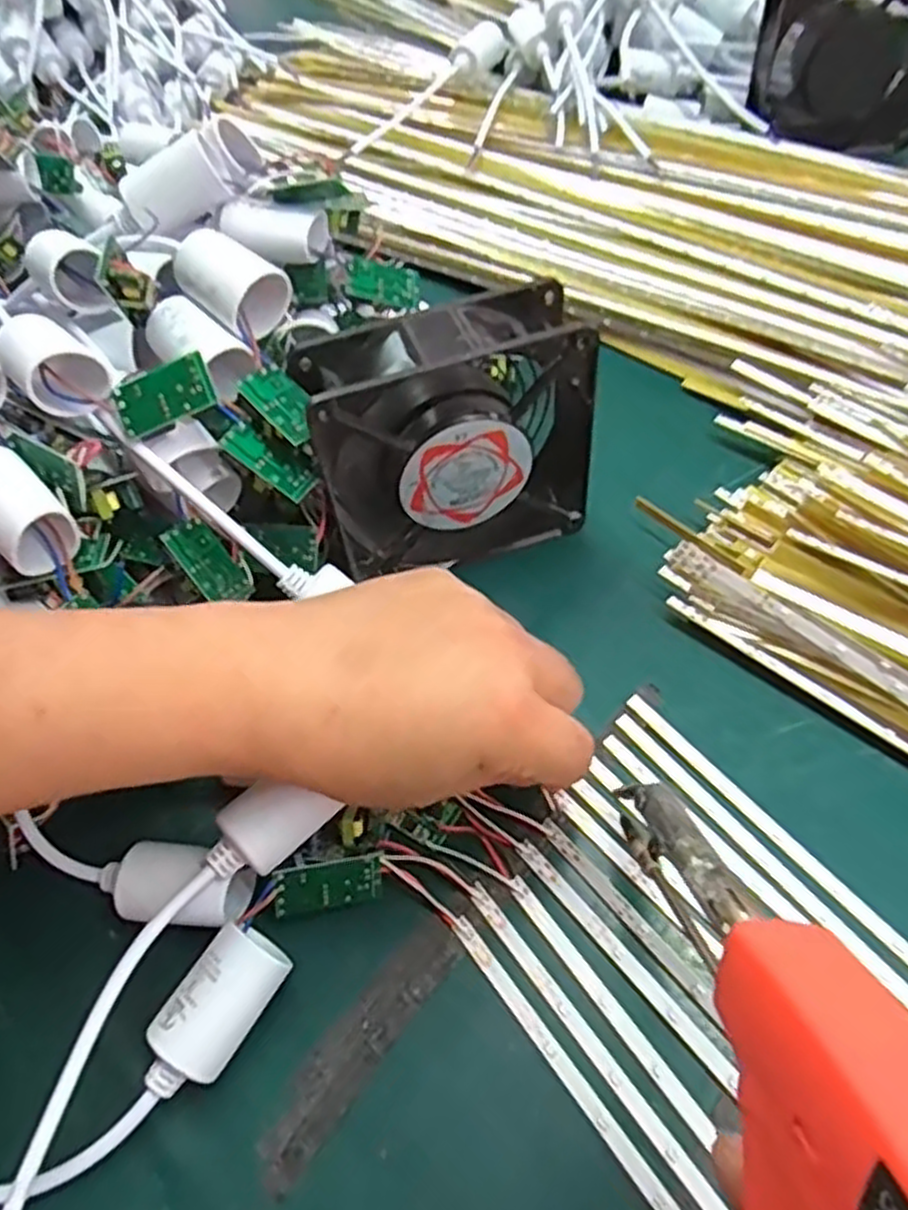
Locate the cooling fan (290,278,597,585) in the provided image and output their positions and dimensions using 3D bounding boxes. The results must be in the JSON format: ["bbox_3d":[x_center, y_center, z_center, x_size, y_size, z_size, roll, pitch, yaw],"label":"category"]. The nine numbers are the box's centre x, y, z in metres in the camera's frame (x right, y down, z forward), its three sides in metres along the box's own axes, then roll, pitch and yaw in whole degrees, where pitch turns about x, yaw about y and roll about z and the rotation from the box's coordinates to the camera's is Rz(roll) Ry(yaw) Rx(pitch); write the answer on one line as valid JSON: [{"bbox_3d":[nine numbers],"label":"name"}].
[{"bbox_3d":[0.001,-0.070,0.352,0.120,0.120,0.040,-18,54,-8],"label":"cooling fan"}]

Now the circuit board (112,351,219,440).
[{"bbox_3d":[-0.107,-0.077,0.291,0.037,0.007,0.020,-21,95,10],"label":"circuit board"}]

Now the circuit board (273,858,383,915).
[{"bbox_3d":[-0.045,0.102,0.287,0.039,0.019,0.006,-5,18,-14],"label":"circuit board"}]

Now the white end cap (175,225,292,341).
[{"bbox_3d":[-0.091,-0.131,0.318,0.044,0.026,0.029,36,64,27],"label":"white end cap"}]

